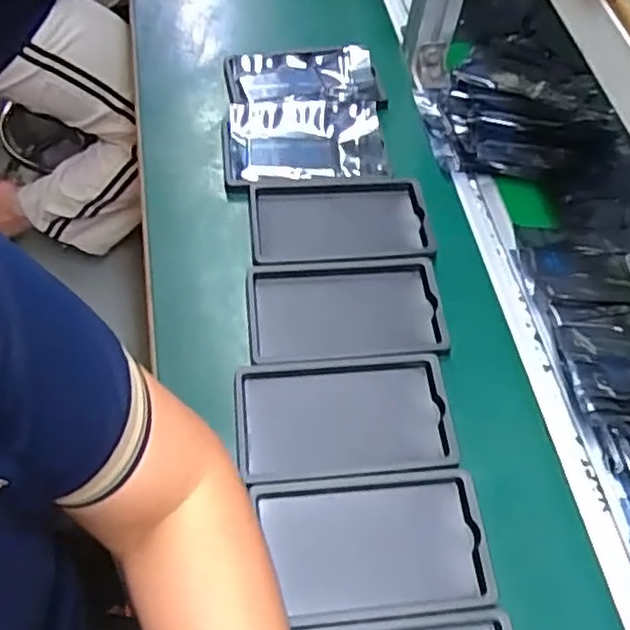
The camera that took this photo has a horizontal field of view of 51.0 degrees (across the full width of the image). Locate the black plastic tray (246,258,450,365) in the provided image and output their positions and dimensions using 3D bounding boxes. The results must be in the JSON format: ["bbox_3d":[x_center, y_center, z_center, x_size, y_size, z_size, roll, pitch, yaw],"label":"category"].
[{"bbox_3d":[0.025,-0.002,0.555,0.160,0.019,0.094,-1,58,-7],"label":"black plastic tray"}]

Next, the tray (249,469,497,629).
[{"bbox_3d":[0.040,0.160,0.457,0.152,0.020,0.092,-1,58,-7],"label":"tray"}]

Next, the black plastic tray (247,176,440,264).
[{"bbox_3d":[0.023,-0.088,0.601,0.160,0.014,0.099,-1,58,-7],"label":"black plastic tray"}]

